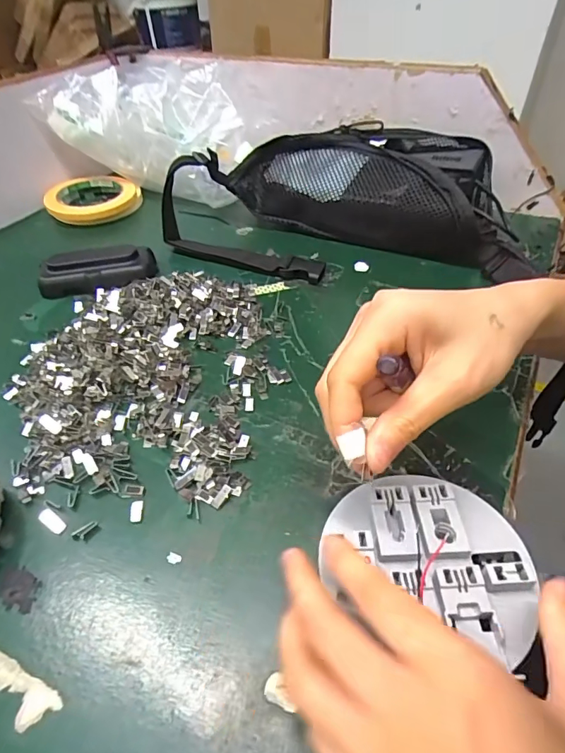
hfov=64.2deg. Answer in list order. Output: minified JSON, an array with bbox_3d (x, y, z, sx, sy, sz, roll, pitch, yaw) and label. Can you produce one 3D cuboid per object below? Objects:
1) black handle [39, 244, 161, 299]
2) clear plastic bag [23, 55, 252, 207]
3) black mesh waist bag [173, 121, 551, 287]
[{"bbox_3d":[-0.177,-0.104,0.432,0.106,0.024,0.039,-15,47,-13],"label":"black handle"},{"bbox_3d":[-0.155,-0.286,0.539,0.244,0.127,0.101,17,48,17],"label":"clear plastic bag"},{"bbox_3d":[0.054,-0.173,0.448,0.361,0.089,0.147,8,46,9],"label":"black mesh waist bag"}]

